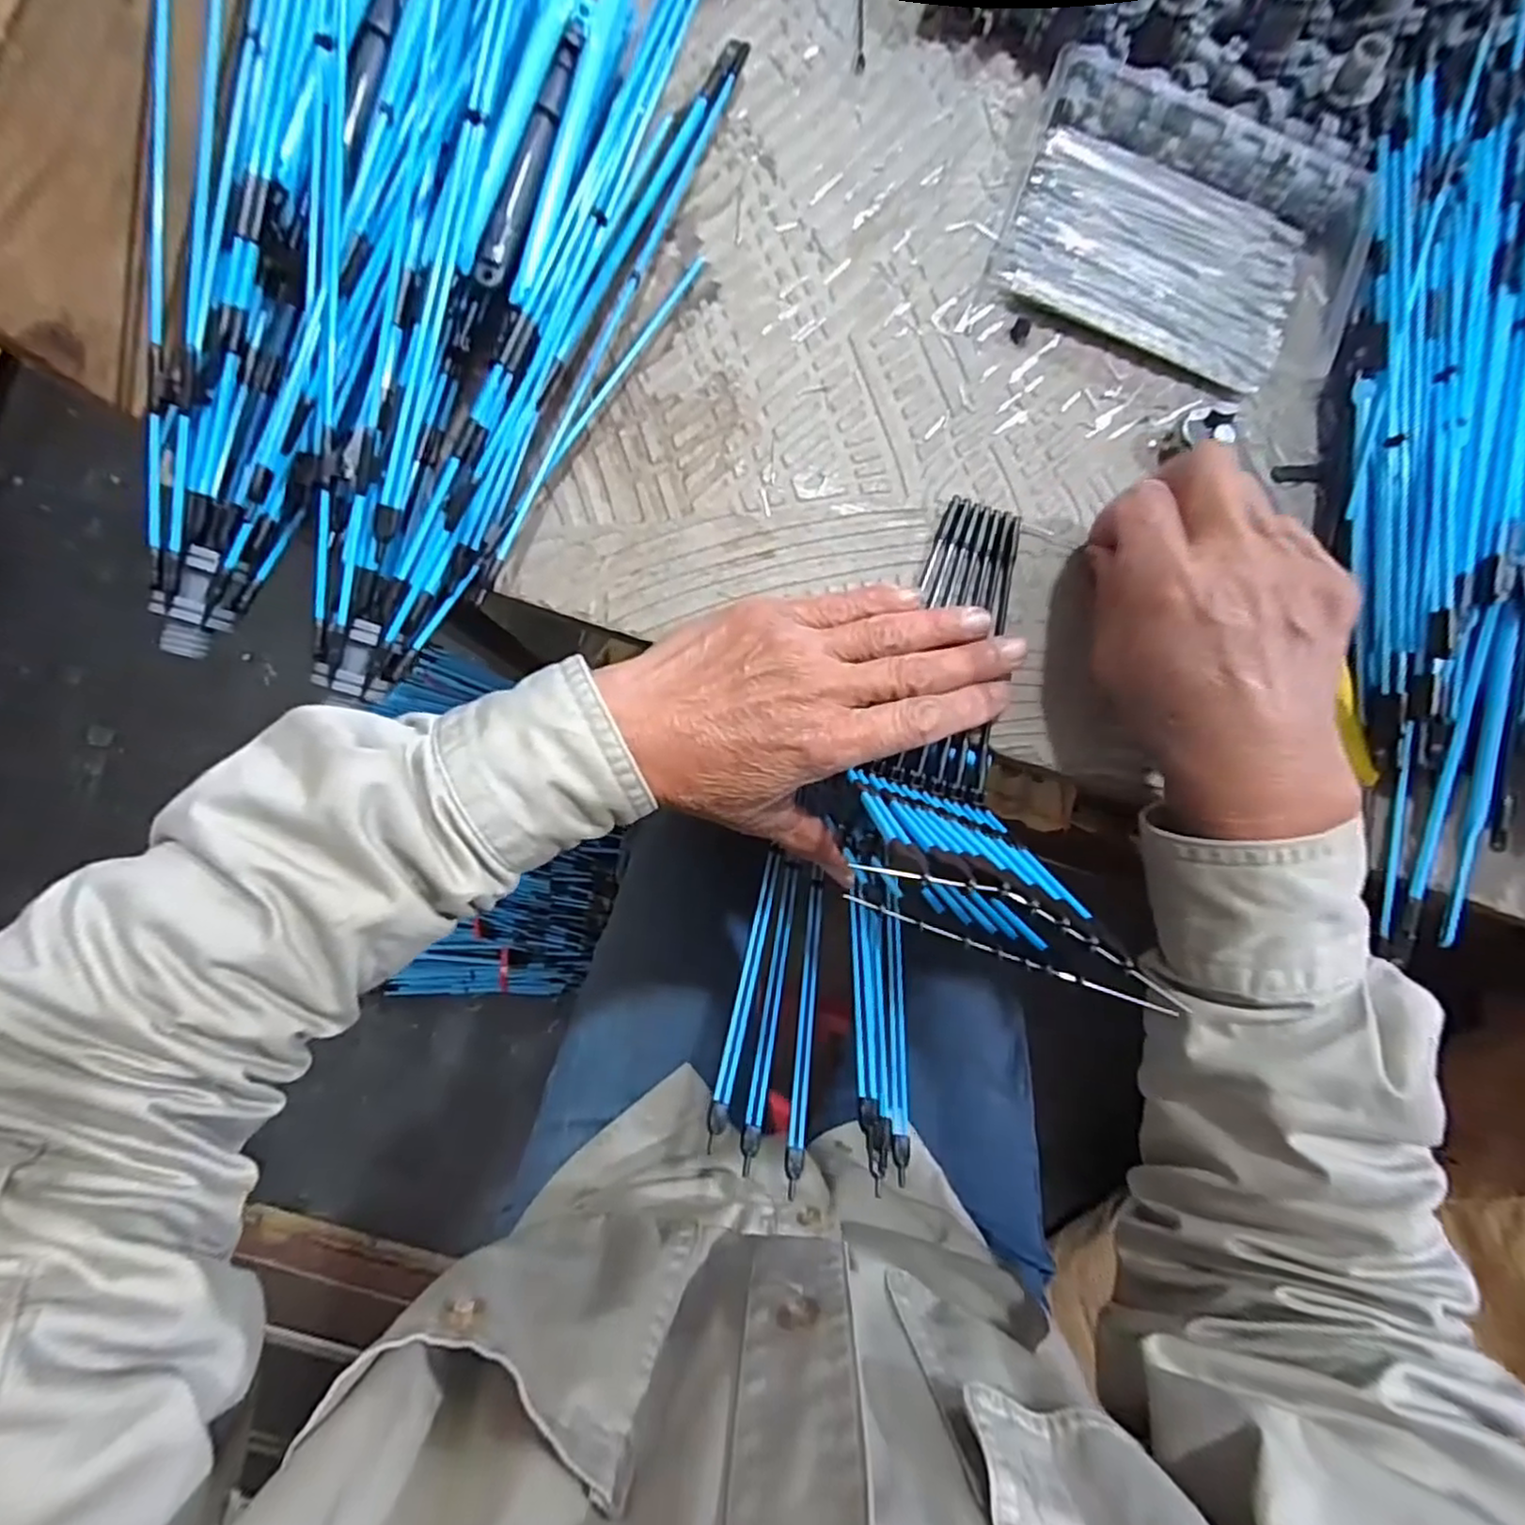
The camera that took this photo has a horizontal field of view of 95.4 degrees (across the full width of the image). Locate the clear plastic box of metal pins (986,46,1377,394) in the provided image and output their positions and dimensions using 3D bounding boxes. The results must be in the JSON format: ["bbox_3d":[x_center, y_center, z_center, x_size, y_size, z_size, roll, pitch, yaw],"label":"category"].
[{"bbox_3d":[0.187,-0.236,0.301,0.152,0.023,0.115,22,84,-2],"label":"clear plastic box of metal pins"}]

